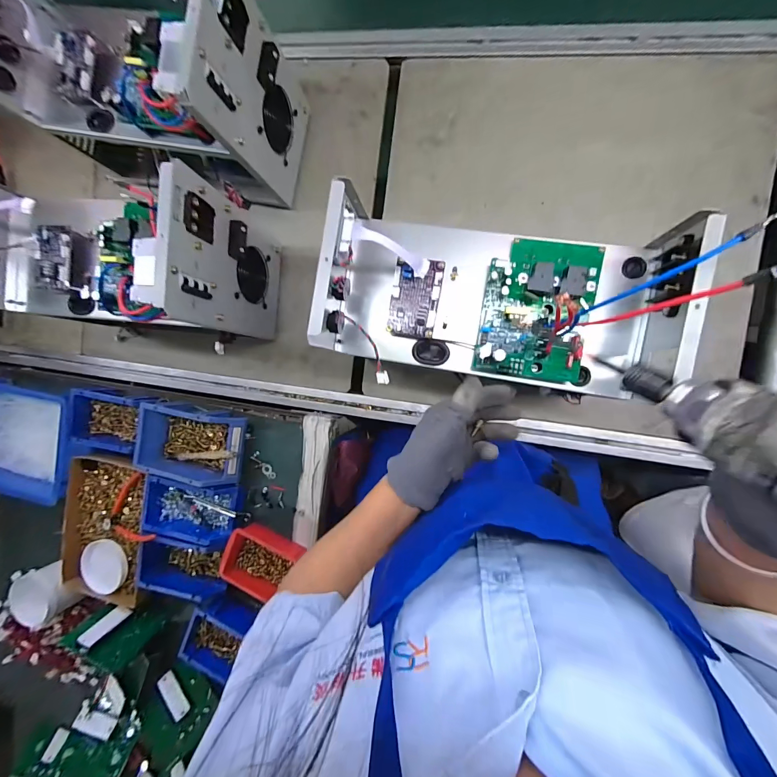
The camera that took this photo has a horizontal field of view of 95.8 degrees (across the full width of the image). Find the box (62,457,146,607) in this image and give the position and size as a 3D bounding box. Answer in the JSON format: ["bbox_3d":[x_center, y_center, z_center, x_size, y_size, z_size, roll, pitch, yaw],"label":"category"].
[{"bbox_3d":[-0.535,0.268,0.691,0.182,0.056,0.265,8,93,9],"label":"box"}]

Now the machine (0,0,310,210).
[{"bbox_3d":[-0.355,-0.445,0.532,0.376,0.253,0.192,13,94,8],"label":"machine"}]

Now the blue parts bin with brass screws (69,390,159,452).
[{"bbox_3d":[-0.518,0.063,0.669,0.148,0.061,0.108,9,94,9],"label":"blue parts bin with brass screws"}]

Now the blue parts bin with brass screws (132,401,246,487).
[{"bbox_3d":[-0.356,0.099,0.651,0.185,0.084,0.127,11,94,9],"label":"blue parts bin with brass screws"}]

